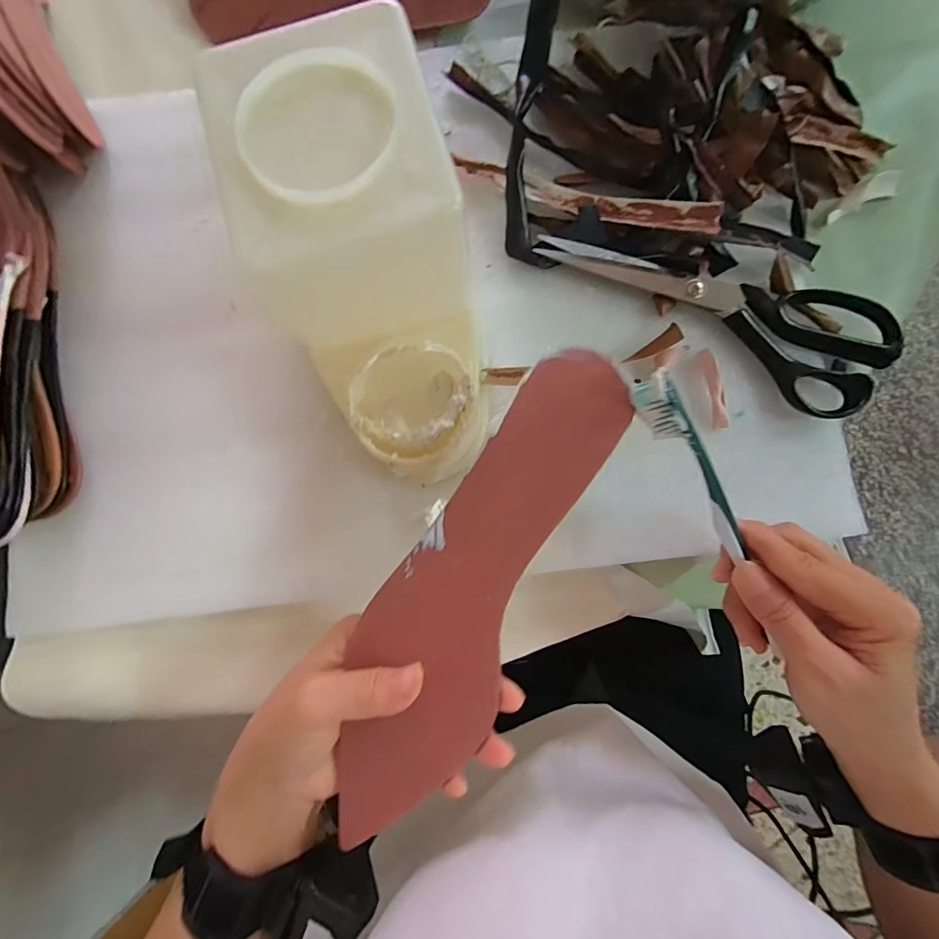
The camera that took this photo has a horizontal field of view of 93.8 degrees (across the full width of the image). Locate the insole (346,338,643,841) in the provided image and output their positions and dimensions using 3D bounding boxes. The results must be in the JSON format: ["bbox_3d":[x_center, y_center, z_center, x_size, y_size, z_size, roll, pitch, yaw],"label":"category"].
[{"bbox_3d":[-0.004,0.057,0.207,0.070,0.011,0.240,24,91,10],"label":"insole"}]

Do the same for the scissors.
[{"bbox_3d":[0.152,-0.109,0.271,0.214,0.009,0.076,31,84,7],"label":"scissors"}]

